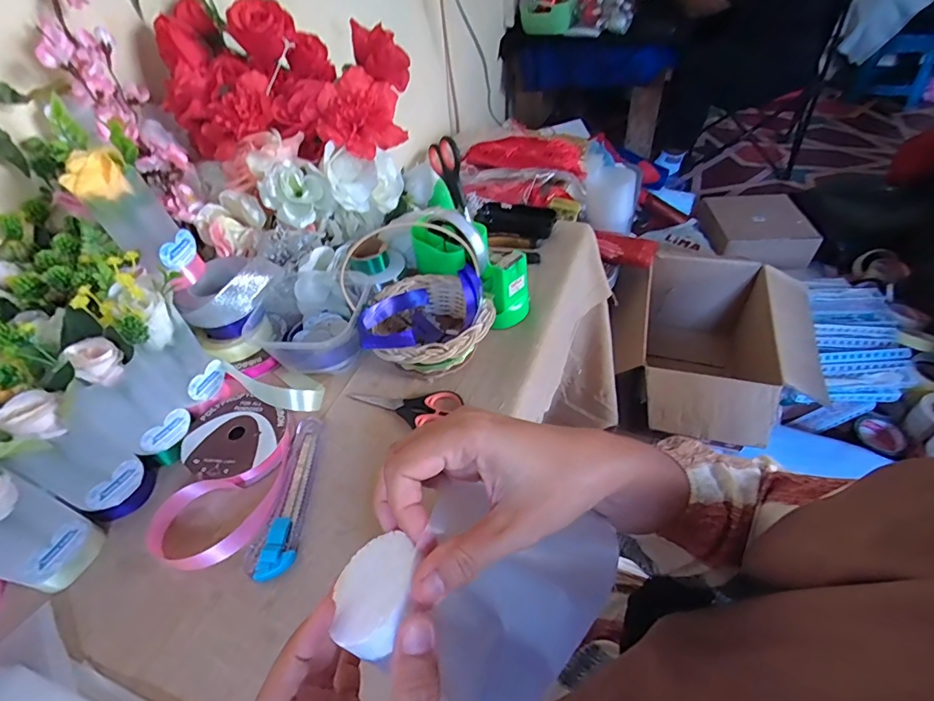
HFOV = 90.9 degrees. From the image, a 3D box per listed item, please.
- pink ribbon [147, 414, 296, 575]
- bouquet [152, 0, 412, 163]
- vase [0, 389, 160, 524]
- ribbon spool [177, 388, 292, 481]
[{"bbox_3d":[-0.194,0.124,0.397,0.068,0.030,0.142,28,54,30],"label":"pink ribbon"},{"bbox_3d":[-0.206,-0.312,0.529,0.257,0.129,0.151,-3,45,4],"label":"bouquet"},{"bbox_3d":[-0.311,0.090,0.371,0.045,0.126,0.054,27,55,29],"label":"vase"},{"bbox_3d":[-0.218,0.083,0.433,0.095,0.033,0.083,16,46,18],"label":"ribbon spool"}]

